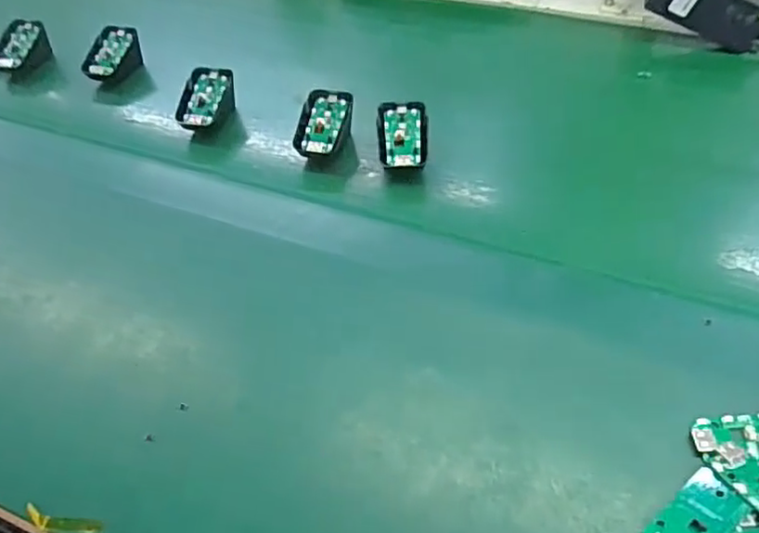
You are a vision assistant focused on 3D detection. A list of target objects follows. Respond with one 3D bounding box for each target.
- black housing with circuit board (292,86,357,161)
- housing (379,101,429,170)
[{"bbox_3d":[-0.052,-0.127,0.574,0.043,0.032,0.070,17,67,5],"label":"black housing with circuit board"},{"bbox_3d":[0.021,-0.108,0.555,0.043,0.045,0.064,-1,47,4],"label":"housing"}]

